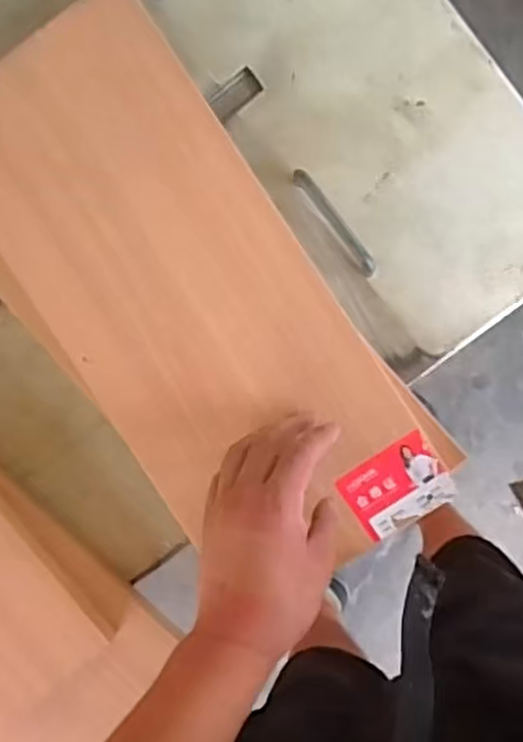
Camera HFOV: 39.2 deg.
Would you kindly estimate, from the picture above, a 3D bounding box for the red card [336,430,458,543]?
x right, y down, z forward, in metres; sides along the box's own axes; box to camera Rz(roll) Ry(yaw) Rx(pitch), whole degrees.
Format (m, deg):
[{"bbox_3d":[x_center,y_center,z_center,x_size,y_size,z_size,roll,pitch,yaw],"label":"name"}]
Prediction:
[{"bbox_3d":[0.100,0.085,0.537,0.072,0.007,0.057,-33,92,4],"label":"red card"}]

